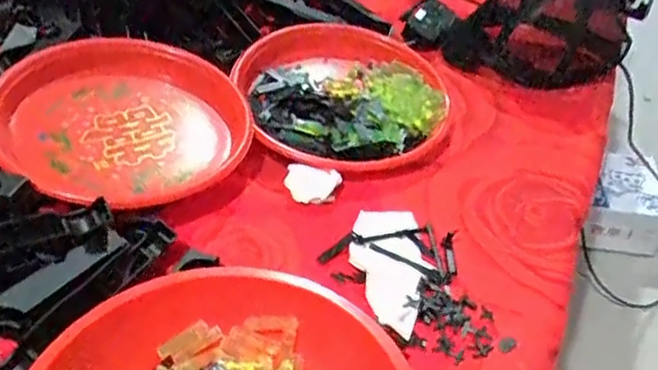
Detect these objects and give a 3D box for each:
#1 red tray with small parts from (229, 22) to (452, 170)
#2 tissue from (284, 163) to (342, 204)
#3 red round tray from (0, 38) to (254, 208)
[{"bbox_3d":[0.015,-0.114,0.757,0.258,0.061,0.263,17,41,14],"label":"red tray with small parts"},{"bbox_3d":[-0.018,-0.002,0.660,0.056,0.012,0.043,7,40,2],"label":"tissue"},{"bbox_3d":[-0.203,-0.072,0.655,0.233,0.042,0.247,10,47,-11],"label":"red round tray"}]

